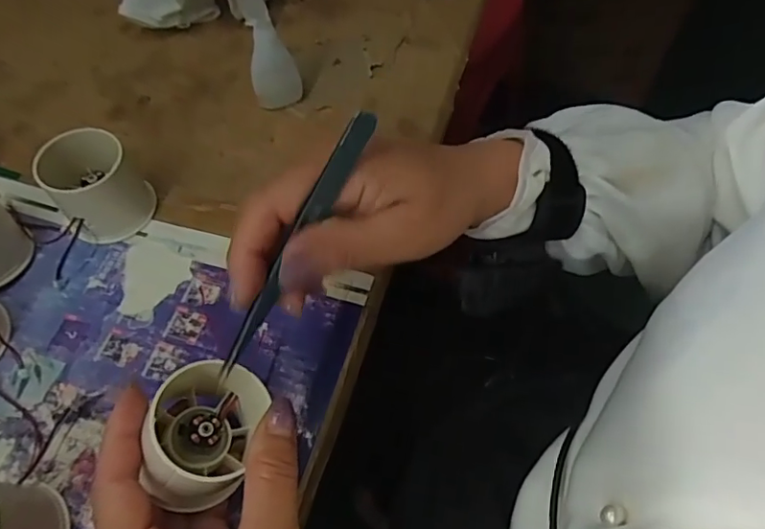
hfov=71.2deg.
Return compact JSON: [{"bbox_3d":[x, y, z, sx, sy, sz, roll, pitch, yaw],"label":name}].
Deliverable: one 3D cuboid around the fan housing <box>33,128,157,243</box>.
[{"bbox_3d":[-0.184,-0.052,0.340,0.052,0.050,0.059,-40,67,-20],"label":"fan housing"}]

